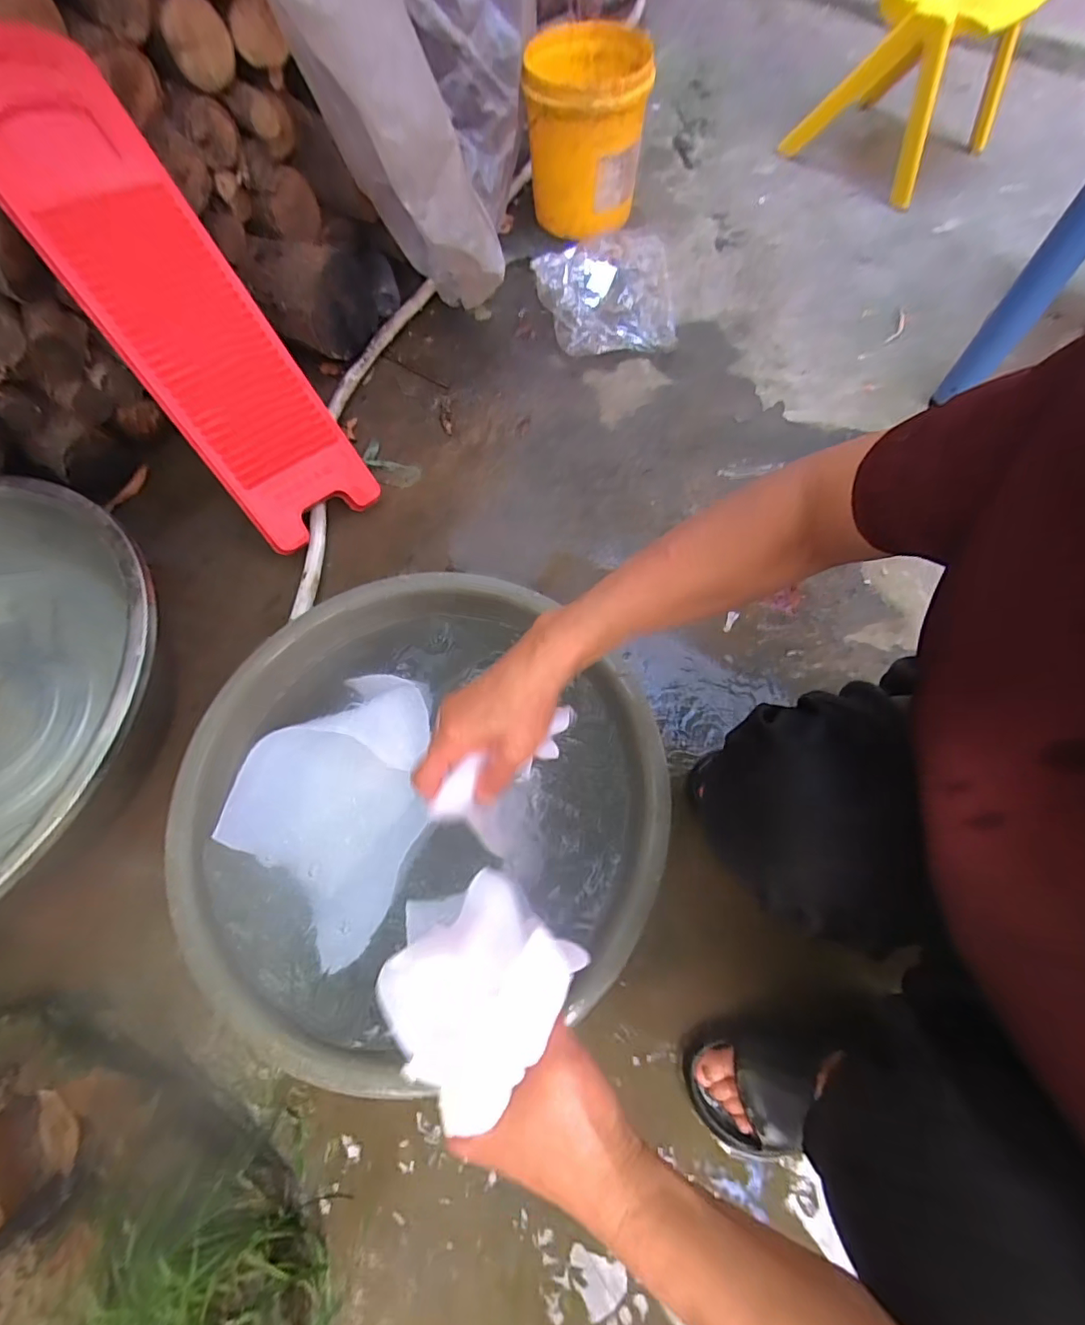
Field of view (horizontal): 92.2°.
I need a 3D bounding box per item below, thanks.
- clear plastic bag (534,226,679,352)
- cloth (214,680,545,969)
[{"bbox_3d":[0.126,-0.731,1.033,0.261,0.122,0.229,-2,66,0],"label":"clear plastic bag"},{"bbox_3d":[-0.231,0.143,0.590,0.205,0.037,0.284,18,68,7],"label":"cloth"}]

